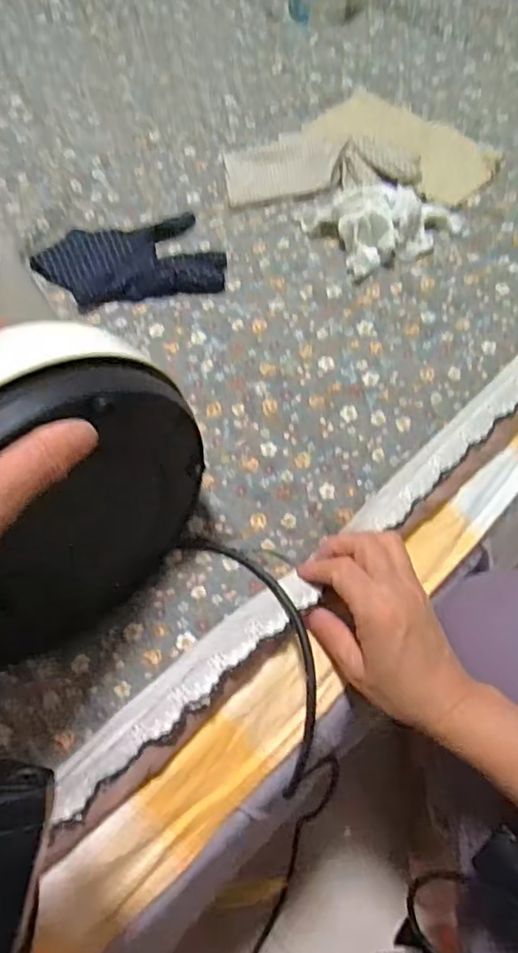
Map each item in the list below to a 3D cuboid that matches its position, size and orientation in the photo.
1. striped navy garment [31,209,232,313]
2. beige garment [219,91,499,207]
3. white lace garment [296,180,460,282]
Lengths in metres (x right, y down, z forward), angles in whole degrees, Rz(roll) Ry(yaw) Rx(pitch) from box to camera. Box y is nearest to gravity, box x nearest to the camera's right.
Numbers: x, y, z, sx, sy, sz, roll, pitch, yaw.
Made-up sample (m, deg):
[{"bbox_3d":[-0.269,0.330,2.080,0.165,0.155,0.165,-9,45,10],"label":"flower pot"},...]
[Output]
[{"bbox_3d":[-0.111,-0.184,0.498,0.146,0.015,0.114,-20,59,-11],"label":"striped navy garment"},{"bbox_3d":[0.093,-0.323,0.563,0.242,0.030,0.168,1,58,2],"label":"beige garment"},{"bbox_3d":[0.108,-0.222,0.496,0.120,0.038,0.084,-23,60,-13],"label":"white lace garment"}]

